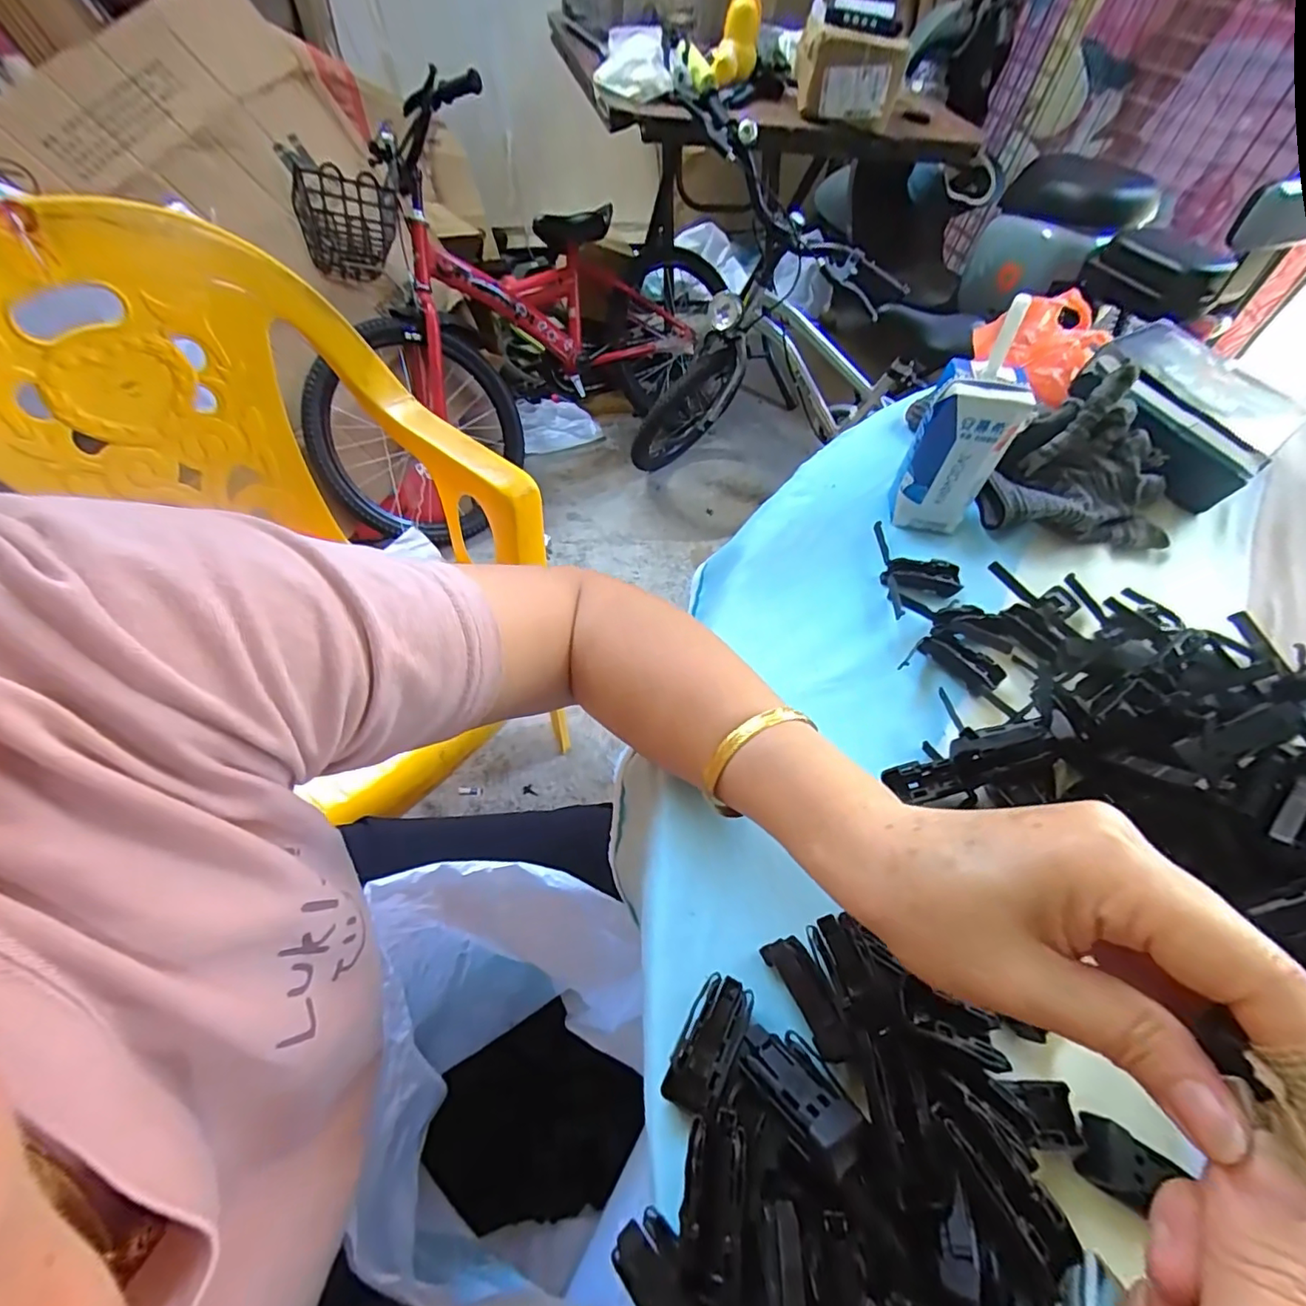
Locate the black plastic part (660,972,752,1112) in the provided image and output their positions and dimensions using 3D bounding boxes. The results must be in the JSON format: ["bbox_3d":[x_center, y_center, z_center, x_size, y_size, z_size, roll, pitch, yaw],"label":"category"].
[{"bbox_3d":[0.022,0.150,0.223,0.020,0.010,0.046,29,58,14],"label":"black plastic part"}]

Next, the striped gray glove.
[{"bbox_3d":[0.305,-0.128,0.401,0.141,0.078,0.080,7,56,0],"label":"striped gray glove"}]

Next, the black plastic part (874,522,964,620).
[{"bbox_3d":[0.173,-0.051,0.373,0.045,0.013,0.078,6,56,-1],"label":"black plastic part"}]

